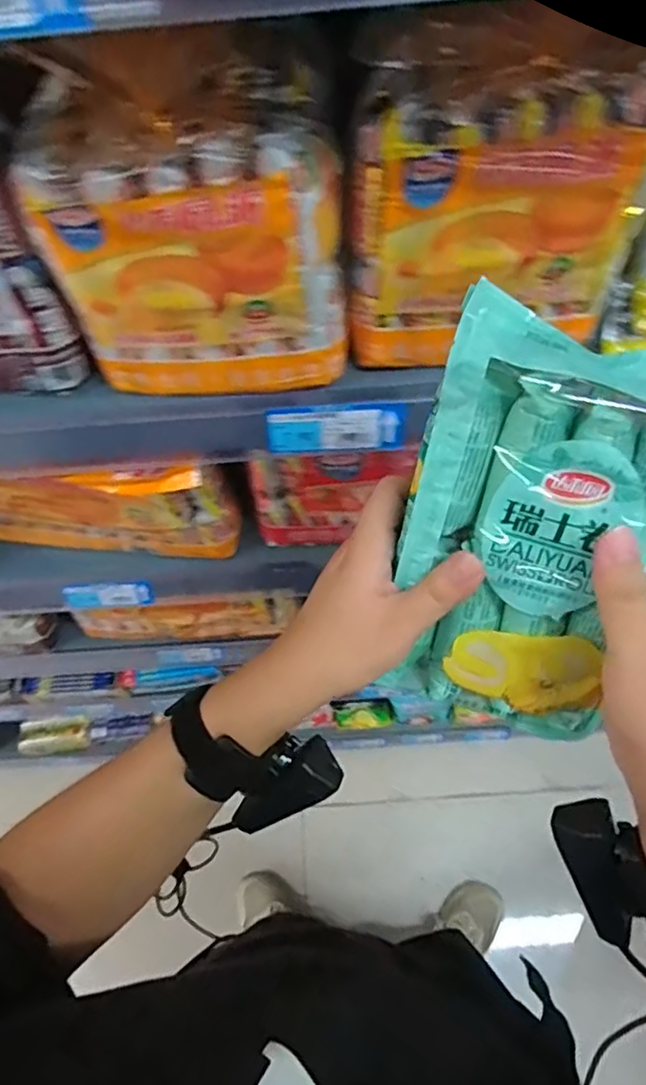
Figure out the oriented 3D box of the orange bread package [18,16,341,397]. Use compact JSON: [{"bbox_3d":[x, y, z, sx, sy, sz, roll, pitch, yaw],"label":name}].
[{"bbox_3d":[-0.074,-0.186,0.369,0.167,0.191,0.079,-2,62,2],"label":"orange bread package"}]

